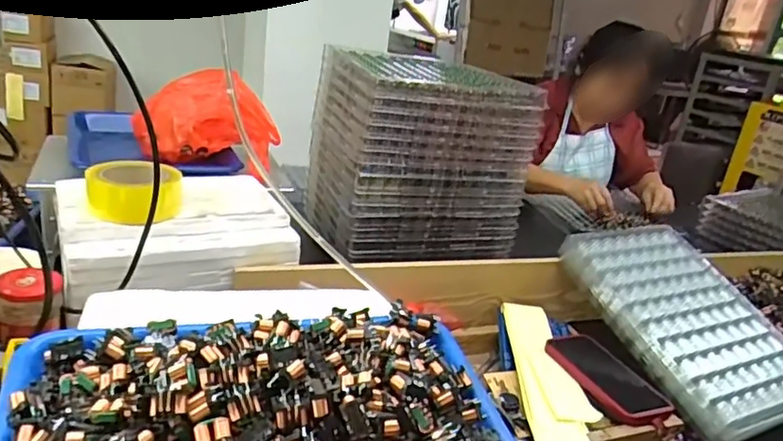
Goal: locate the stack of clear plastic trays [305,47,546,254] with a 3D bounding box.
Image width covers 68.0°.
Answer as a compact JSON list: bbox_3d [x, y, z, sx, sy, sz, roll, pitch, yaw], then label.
[{"bbox_3d":[0.042,-0.122,1.072,0.323,0.299,0.266,-1,23,-23],"label":"stack of clear plastic trays"}]

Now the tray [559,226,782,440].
[{"bbox_3d":[0.441,0.144,0.862,0.258,0.042,0.347,-6,46,-28],"label":"tray"}]

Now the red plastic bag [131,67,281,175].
[{"bbox_3d":[-0.311,-0.168,0.971,0.235,0.137,0.113,6,21,-8],"label":"red plastic bag"}]

